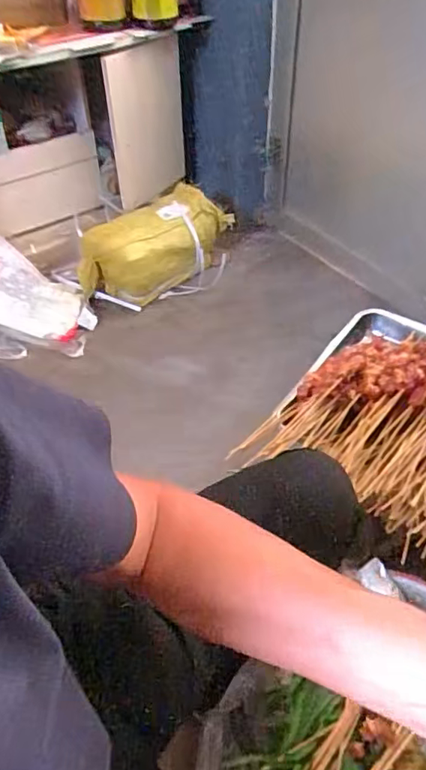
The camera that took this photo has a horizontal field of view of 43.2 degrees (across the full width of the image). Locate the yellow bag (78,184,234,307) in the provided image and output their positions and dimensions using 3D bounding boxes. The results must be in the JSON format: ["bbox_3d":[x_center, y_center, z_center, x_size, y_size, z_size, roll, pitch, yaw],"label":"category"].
[{"bbox_3d":[-0.133,-0.346,1.360,0.405,0.203,0.166,-16,46,-14],"label":"yellow bag"}]

